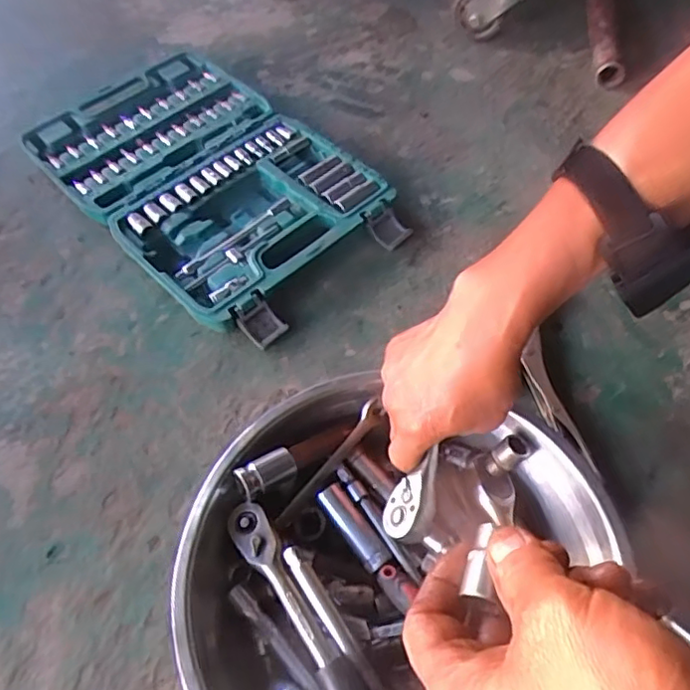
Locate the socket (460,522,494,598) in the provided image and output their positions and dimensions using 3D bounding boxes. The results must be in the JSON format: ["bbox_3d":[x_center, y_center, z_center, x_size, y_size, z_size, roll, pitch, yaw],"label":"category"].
[{"bbox_3d":[0.051,0.082,0.231,0.010,0.008,0.028,9,50,9],"label":"socket"}]

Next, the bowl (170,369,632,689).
[{"bbox_3d":[0.025,0.161,0.398,0.252,0.073,0.255,-1,56,2],"label":"bowl"}]

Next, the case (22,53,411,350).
[{"bbox_3d":[-0.143,-0.181,0.655,0.248,0.043,0.399,-39,63,-21],"label":"case"}]

